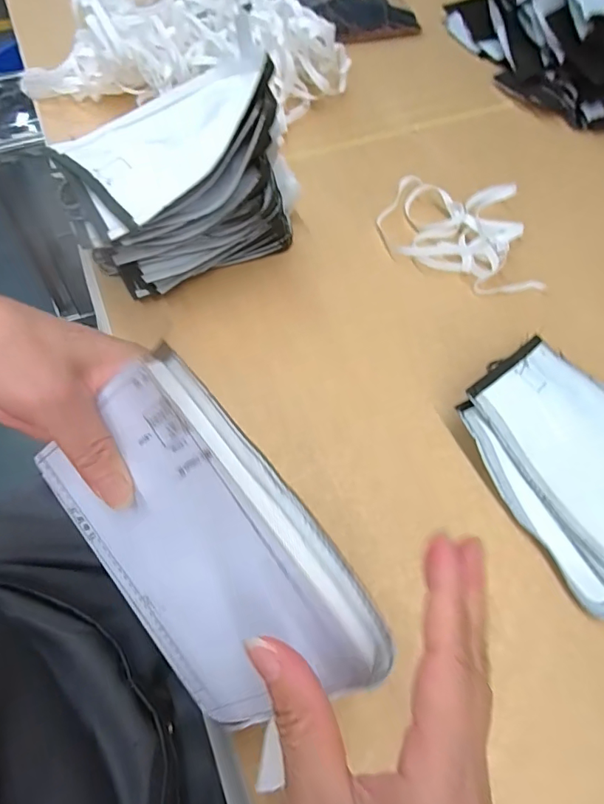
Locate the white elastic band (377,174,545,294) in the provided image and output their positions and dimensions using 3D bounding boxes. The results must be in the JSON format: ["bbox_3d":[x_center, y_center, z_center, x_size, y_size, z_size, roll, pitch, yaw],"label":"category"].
[{"bbox_3d":[0.170,-0.189,0.510,0.163,0.024,0.149,7,61,3],"label":"white elastic band"}]

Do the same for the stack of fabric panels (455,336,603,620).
[{"bbox_3d":[0.259,0.049,0.379,0.200,0.035,0.247,-26,65,-14],"label":"stack of fabric panels"}]

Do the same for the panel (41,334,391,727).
[{"bbox_3d":[-0.050,0.074,0.237,0.176,0.118,0.017,56,28,-1],"label":"panel"}]

